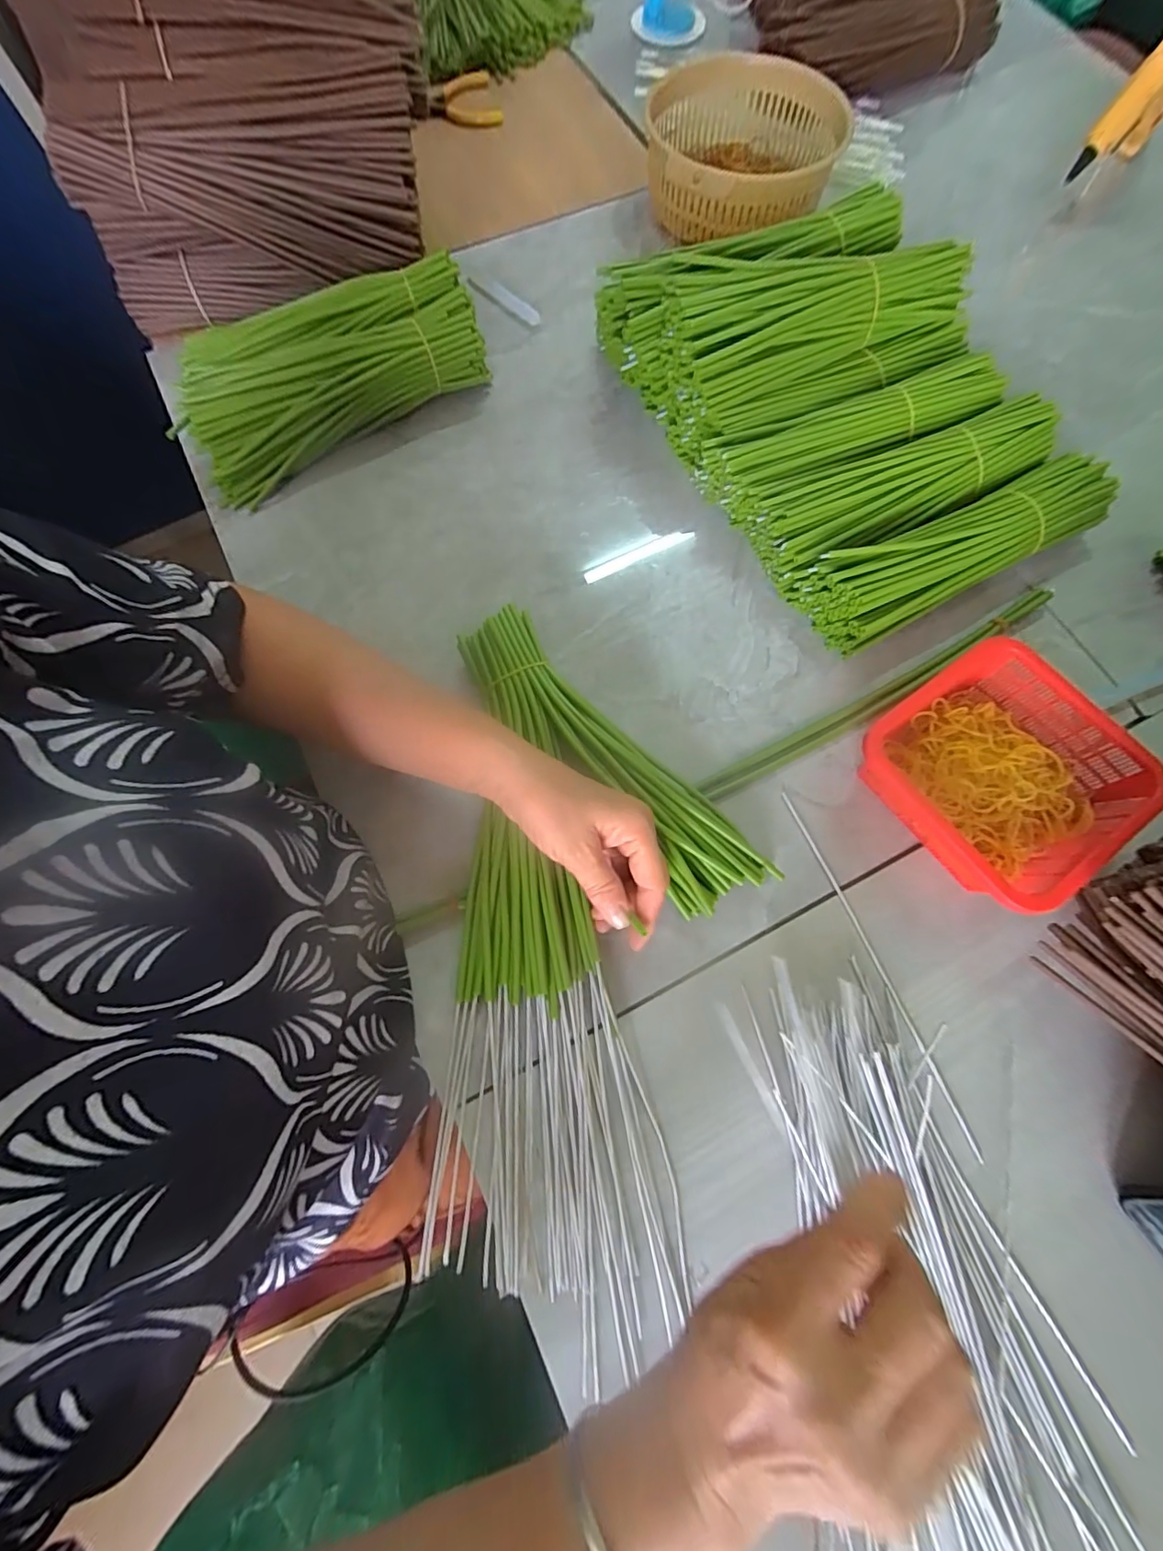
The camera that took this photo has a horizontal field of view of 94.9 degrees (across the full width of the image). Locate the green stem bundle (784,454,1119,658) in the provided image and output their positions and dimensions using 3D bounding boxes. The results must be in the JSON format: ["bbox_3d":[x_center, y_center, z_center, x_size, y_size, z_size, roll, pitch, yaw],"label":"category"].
[{"bbox_3d":[0.312,-0.183,0.440,0.271,0.054,0.069,-24,73,-8],"label":"green stem bundle"}]

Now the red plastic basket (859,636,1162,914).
[{"bbox_3d":[0.296,-0.002,0.380,0.162,0.055,0.156,-34,75,-11],"label":"red plastic basket"}]

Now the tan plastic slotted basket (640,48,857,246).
[{"bbox_3d":[0.173,-0.673,0.585,0.209,0.070,0.238,13,72,3],"label":"tan plastic slotted basket"}]

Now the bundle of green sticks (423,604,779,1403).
[{"bbox_3d":[0.013,0.111,0.356,0.199,0.032,0.435,1,79,0],"label":"bundle of green sticks"}]

